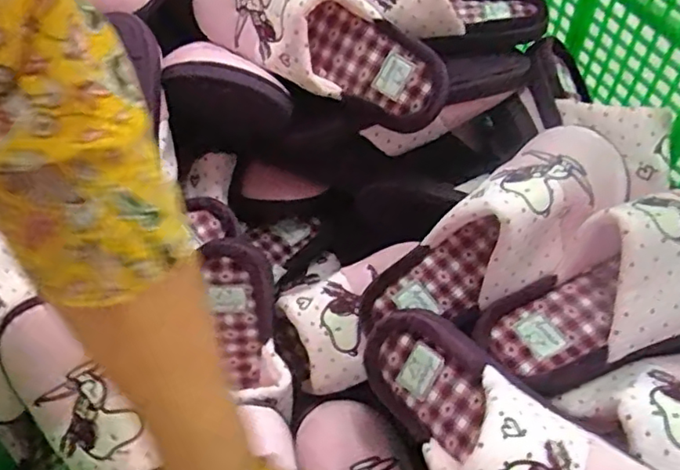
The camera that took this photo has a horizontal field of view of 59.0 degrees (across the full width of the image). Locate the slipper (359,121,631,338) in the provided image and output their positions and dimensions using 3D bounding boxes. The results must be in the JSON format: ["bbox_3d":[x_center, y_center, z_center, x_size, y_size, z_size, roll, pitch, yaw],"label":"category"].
[{"bbox_3d":[0.110,-0.006,0.463,0.241,0.073,0.101,-39,59,9],"label":"slipper"}]

